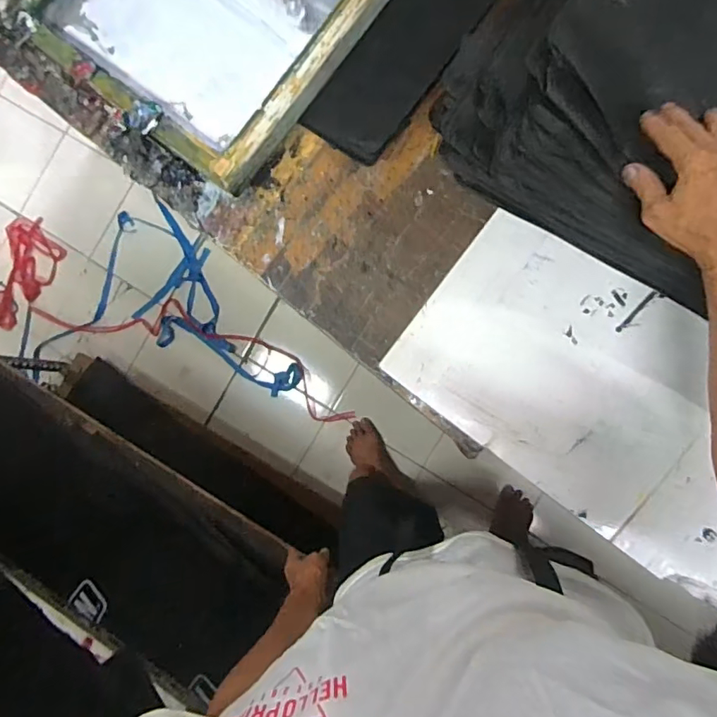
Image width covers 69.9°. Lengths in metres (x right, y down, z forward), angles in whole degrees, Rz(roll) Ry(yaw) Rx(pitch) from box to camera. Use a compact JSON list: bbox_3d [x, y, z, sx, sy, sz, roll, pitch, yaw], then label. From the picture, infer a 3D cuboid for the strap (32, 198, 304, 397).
[{"bbox_3d":[-0.553,-0.184,1.515,0.818,0.028,0.518,5,88,9],"label":"strap"}]

